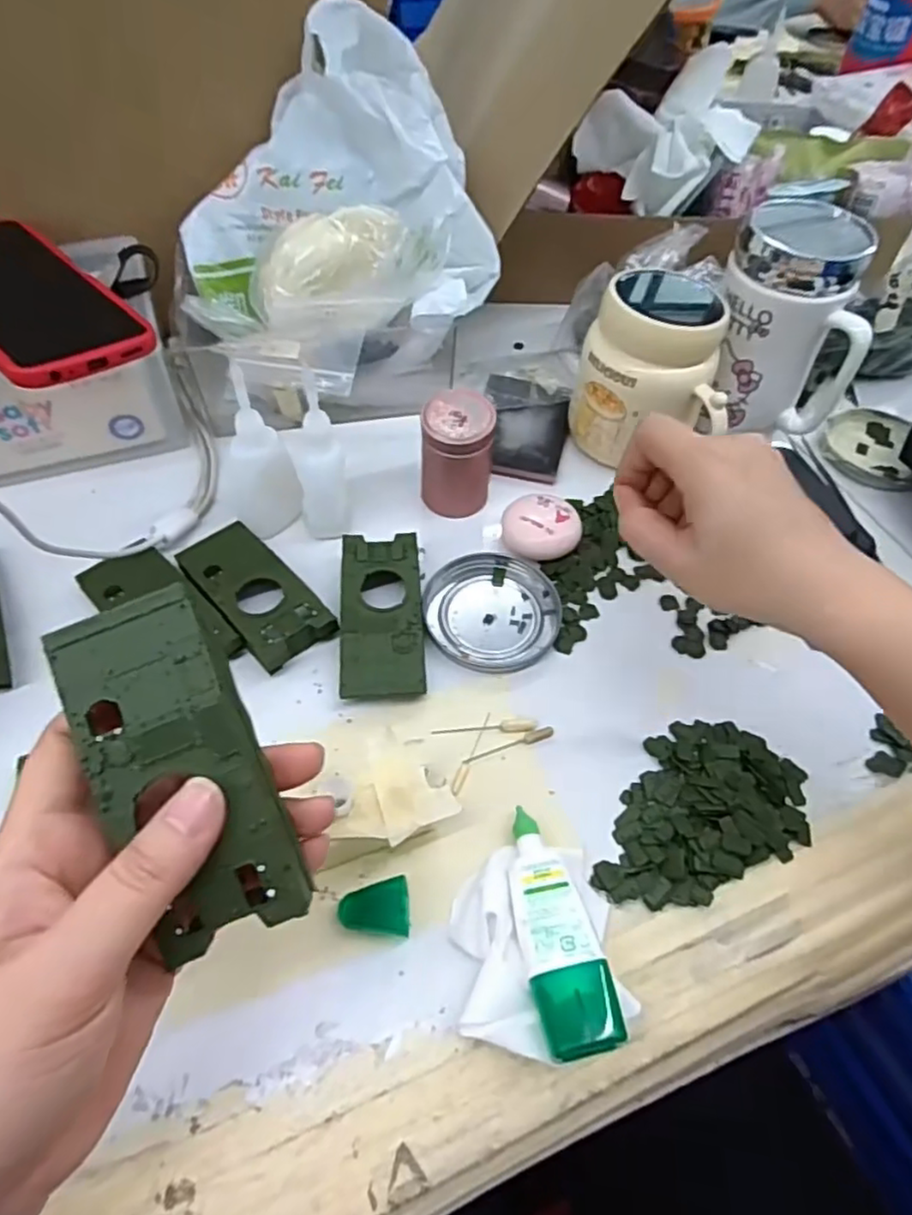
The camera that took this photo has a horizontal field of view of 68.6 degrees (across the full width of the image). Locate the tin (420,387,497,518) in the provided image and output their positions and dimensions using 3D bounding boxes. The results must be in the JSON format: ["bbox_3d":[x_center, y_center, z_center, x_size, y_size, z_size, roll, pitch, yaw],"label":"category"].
[{"bbox_3d":[0.000,-0.096,0.423,0.045,0.068,0.041,4,55,0],"label":"tin"}]

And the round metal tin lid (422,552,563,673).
[{"bbox_3d":[0.021,0.000,0.396,0.078,0.009,0.081,1,55,-1],"label":"round metal tin lid"}]

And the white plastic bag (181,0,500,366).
[{"bbox_3d":[-0.081,-0.263,0.436,0.203,0.127,0.173,-19,57,-15],"label":"white plastic bag"}]

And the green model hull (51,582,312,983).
[{"bbox_3d":[-0.082,0.048,0.197,0.048,0.014,0.104,-27,87,-17],"label":"green model hull"}]

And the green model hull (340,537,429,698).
[{"bbox_3d":[-0.042,0.003,0.381,0.045,0.020,0.101,-3,55,-4],"label":"green model hull"}]

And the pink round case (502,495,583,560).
[{"bbox_3d":[0.053,-0.048,0.417,0.047,0.022,0.041,12,55,6],"label":"pink round case"}]

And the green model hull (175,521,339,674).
[{"bbox_3d":[-0.118,-0.012,0.385,0.044,0.019,0.106,-34,63,-23],"label":"green model hull"}]

